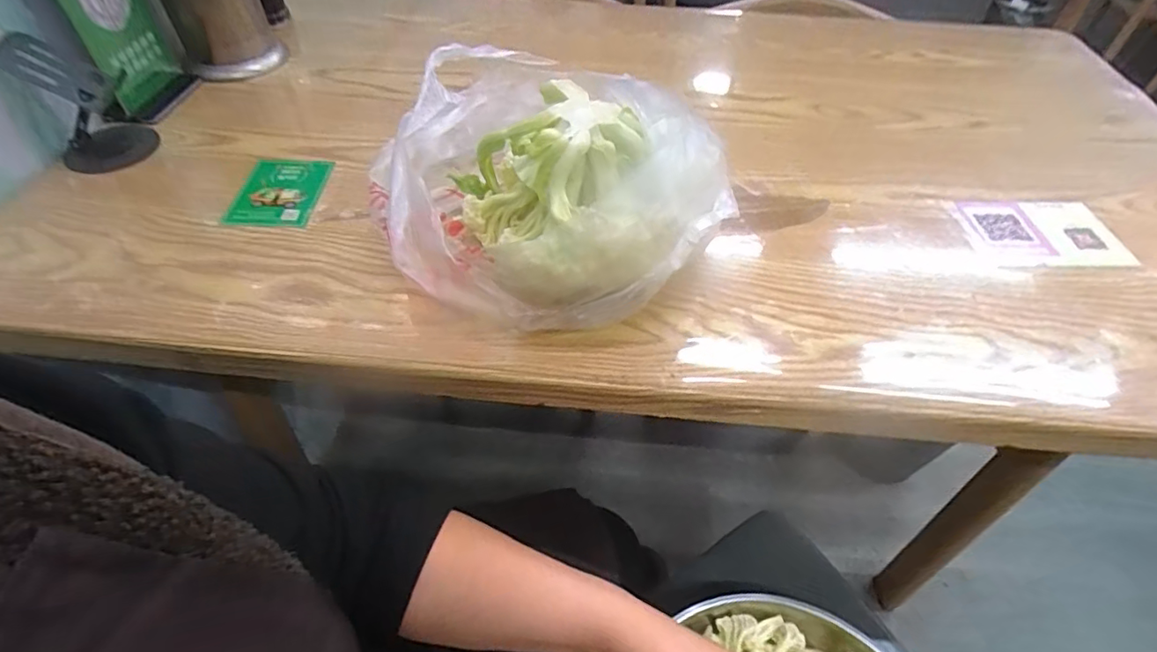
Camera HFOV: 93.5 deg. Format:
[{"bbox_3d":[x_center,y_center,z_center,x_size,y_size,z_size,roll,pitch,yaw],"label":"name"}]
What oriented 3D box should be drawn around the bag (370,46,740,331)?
[{"bbox_3d":[-0.042,-0.128,0.444,0.233,0.107,0.279,-19,52,-18],"label":"bag"}]

